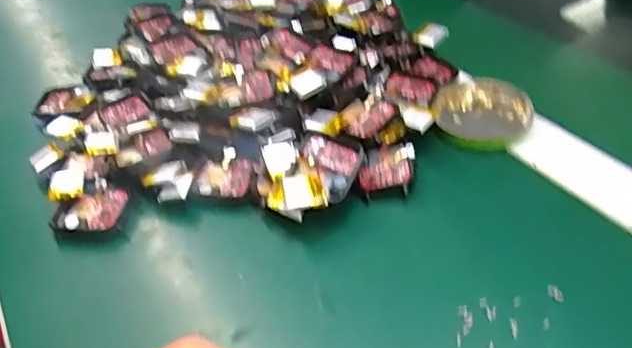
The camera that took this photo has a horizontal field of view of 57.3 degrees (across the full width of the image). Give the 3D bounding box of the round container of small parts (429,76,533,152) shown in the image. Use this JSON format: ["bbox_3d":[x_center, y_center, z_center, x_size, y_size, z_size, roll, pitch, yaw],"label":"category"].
[{"bbox_3d":[0.112,-0.041,0.391,0.062,0.011,0.072,0,42,5],"label":"round container of small parts"}]

